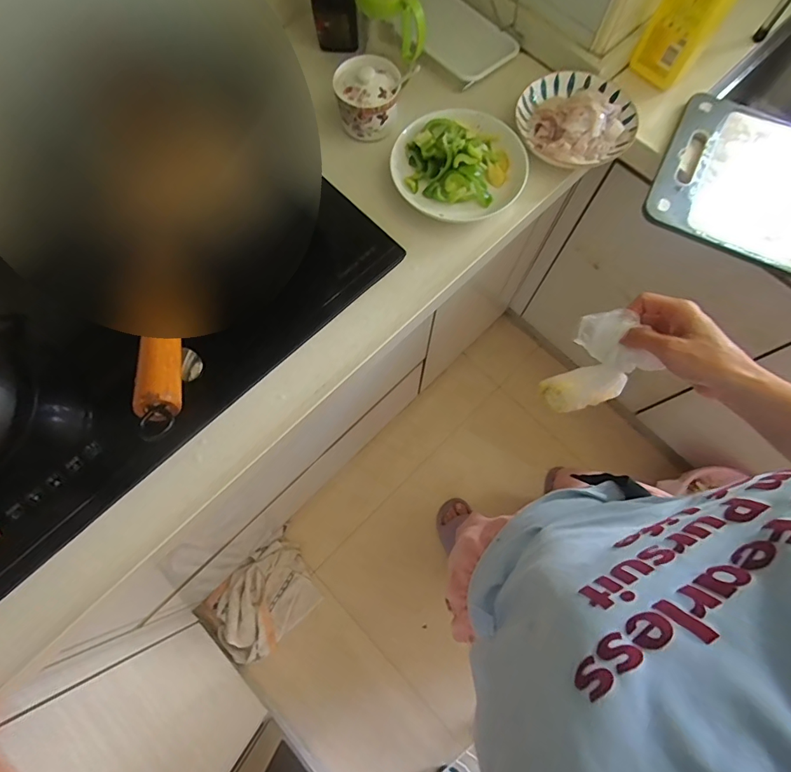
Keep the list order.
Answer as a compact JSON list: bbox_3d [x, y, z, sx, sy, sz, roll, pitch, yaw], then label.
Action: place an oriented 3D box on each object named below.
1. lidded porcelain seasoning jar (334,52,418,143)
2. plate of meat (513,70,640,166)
[{"bbox_3d":[-0.036,-0.436,0.664,0.107,0.075,0.093,-4,73,-1],"label":"lidded porcelain seasoning jar"},{"bbox_3d":[0.276,-0.406,0.675,0.164,0.037,0.158,0,73,0],"label":"plate of meat"}]

